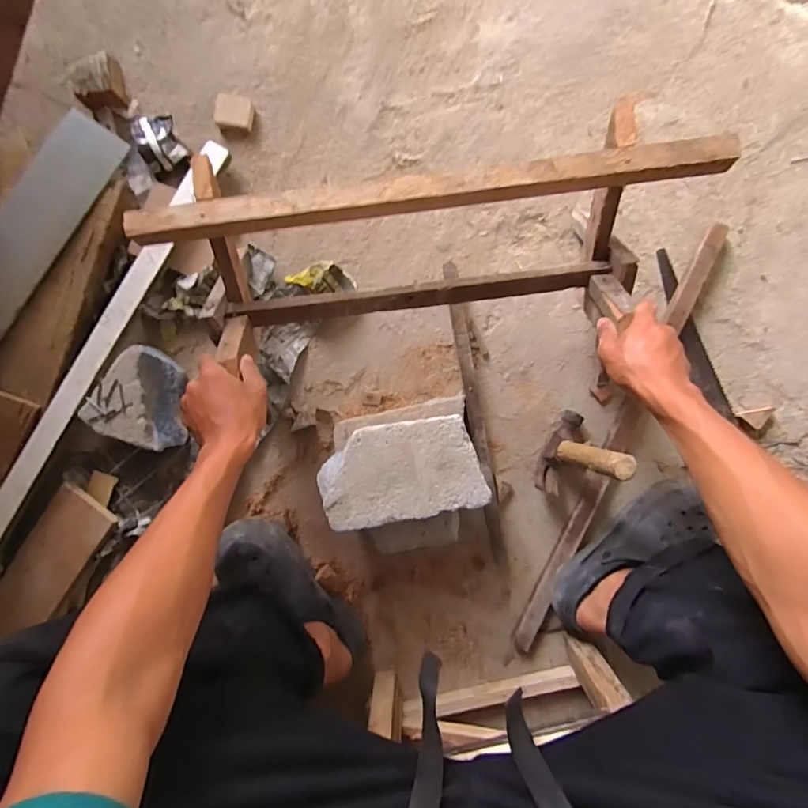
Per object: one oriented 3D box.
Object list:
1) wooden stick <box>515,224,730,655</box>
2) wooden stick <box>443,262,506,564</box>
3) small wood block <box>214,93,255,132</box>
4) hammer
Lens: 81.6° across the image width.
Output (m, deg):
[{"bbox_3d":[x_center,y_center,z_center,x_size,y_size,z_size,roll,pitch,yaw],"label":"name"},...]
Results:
[{"bbox_3d":[0.321,0.056,0.697,0.042,0.033,0.682,25,91,1],"label":"wooden stick"},{"bbox_3d":[0.107,0.015,0.703,0.030,0.033,0.447,-9,90,1],"label":"wooden stick"},{"bbox_3d":[-0.256,-0.438,0.706,0.055,0.015,0.049,9,91,1],"label":"small wood block"},{"bbox_3d":[0.236,0.070,0.606,0.051,0.222,0.116,32,91,1],"label":"hammer"}]

